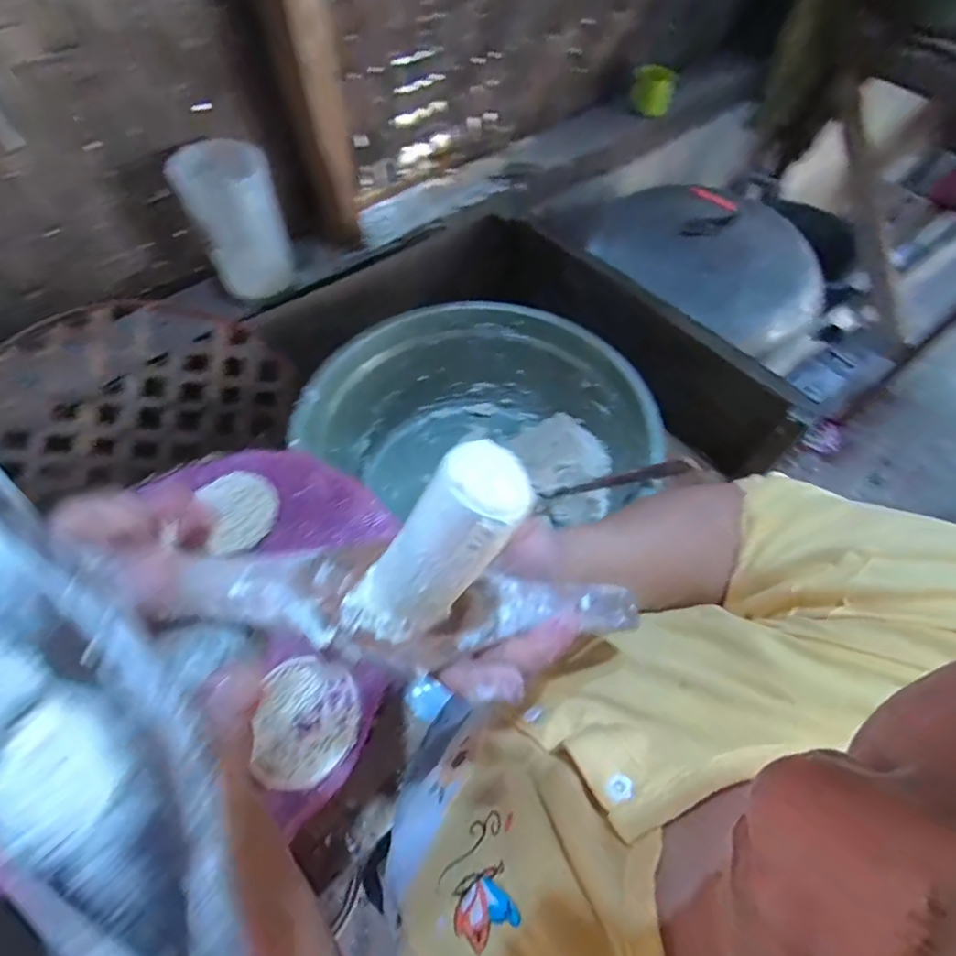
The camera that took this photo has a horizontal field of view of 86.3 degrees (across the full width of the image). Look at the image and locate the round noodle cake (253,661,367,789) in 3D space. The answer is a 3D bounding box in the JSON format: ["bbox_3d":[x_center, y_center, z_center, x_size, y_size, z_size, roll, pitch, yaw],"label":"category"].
[{"bbox_3d":[-0.127,0.182,0.384,0.076,0.007,0.085,-1,60,-3],"label":"round noodle cake"}]

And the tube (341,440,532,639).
[{"bbox_3d":[-0.014,0.026,0.182,0.032,0.093,0.030,-7,54,-46],"label":"tube"}]

